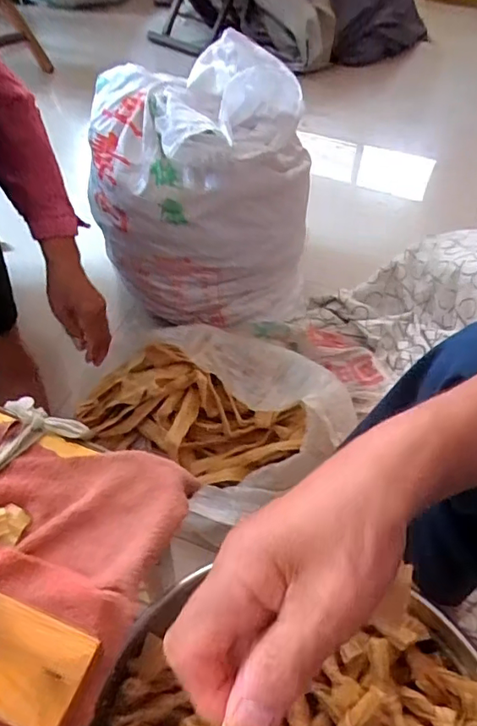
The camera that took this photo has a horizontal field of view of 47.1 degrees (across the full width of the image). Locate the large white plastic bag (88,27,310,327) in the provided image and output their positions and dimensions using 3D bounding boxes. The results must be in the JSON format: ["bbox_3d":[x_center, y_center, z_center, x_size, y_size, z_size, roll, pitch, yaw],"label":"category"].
[{"bbox_3d":[-0.048,-0.274,0.905,0.347,0.365,0.273,-15,52,-15],"label":"large white plastic bag"}]

